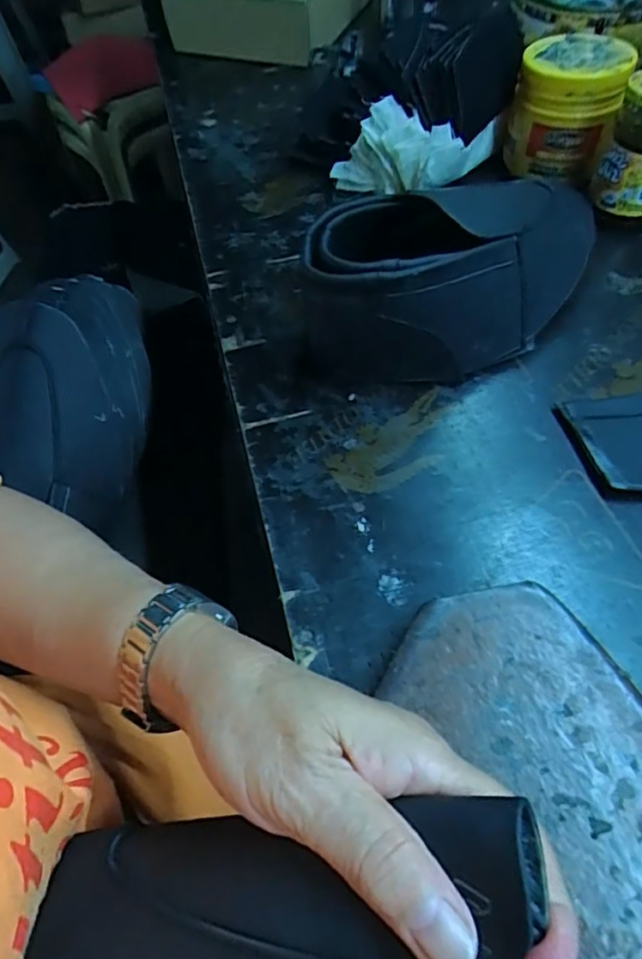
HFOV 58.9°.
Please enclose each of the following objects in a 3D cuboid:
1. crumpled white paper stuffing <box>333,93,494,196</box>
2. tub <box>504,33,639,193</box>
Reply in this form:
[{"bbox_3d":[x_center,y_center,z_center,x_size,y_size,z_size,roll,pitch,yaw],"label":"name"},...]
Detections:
[{"bbox_3d":[0.089,-0.296,0.511,0.148,0.076,0.059,-7,57,0],"label":"crumpled white paper stuffing"},{"bbox_3d":[0.211,-0.321,0.498,0.084,0.092,0.081,15,60,13],"label":"tub"}]

